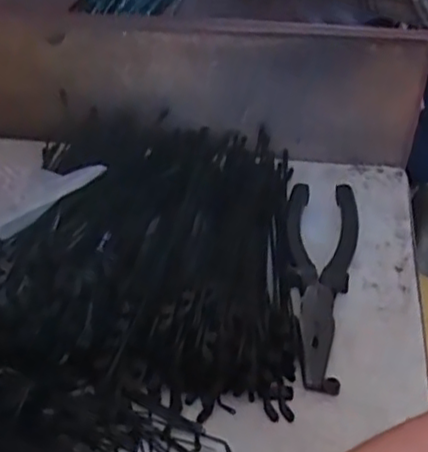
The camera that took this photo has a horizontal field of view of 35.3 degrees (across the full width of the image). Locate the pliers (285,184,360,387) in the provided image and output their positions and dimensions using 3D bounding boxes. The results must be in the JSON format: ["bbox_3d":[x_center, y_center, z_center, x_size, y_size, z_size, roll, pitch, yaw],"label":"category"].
[{"bbox_3d":[0.070,0.032,0.465,0.052,0.017,0.175,8,41,9],"label":"pliers"}]

